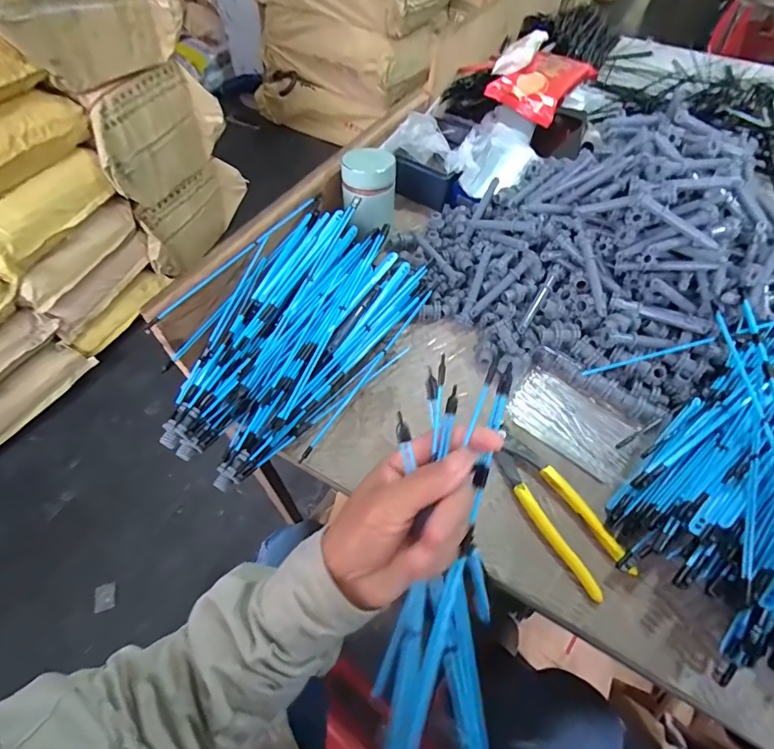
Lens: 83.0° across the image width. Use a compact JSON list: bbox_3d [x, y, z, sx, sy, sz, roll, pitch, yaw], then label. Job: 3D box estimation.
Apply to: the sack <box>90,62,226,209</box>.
[{"bbox_3d":[-0.694,-0.731,1.357,0.093,0.303,0.426,33,62,20],"label":"sack"}]

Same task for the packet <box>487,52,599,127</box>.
[{"bbox_3d":[0.247,-0.466,0.691,0.113,0.024,0.152,40,80,11],"label":"packet"}]

